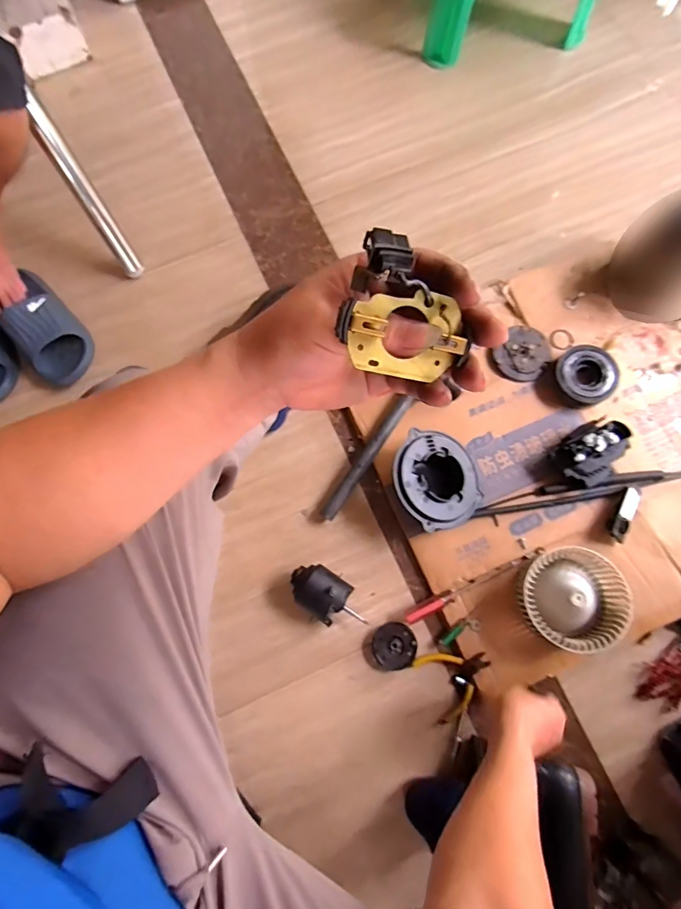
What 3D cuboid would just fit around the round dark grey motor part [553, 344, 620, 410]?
[{"bbox_3d":[0.426,-0.135,0.787,0.097,0.043,0.099,-1,76,2],"label":"round dark grey motor part"}]

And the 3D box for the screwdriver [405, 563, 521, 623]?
[{"bbox_3d":[0.196,0.218,0.717,0.201,0.019,0.016,-23,76,-5],"label":"screwdriver"}]

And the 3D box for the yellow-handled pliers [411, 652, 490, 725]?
[{"bbox_3d":[0.180,0.346,0.703,0.106,0.014,0.099,-24,77,-3],"label":"yellow-handled pliers"}]

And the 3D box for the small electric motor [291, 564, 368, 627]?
[{"bbox_3d":[-0.018,0.227,0.721,0.134,0.076,0.071,32,80,9],"label":"small electric motor"}]

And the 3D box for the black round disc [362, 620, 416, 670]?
[{"bbox_3d":[0.082,0.306,0.718,0.069,0.016,0.077,36,81,10],"label":"black round disc"}]

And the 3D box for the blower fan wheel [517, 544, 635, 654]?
[{"bbox_3d":[0.343,0.216,0.688,0.137,0.079,0.136,-1,76,2],"label":"blower fan wheel"}]

